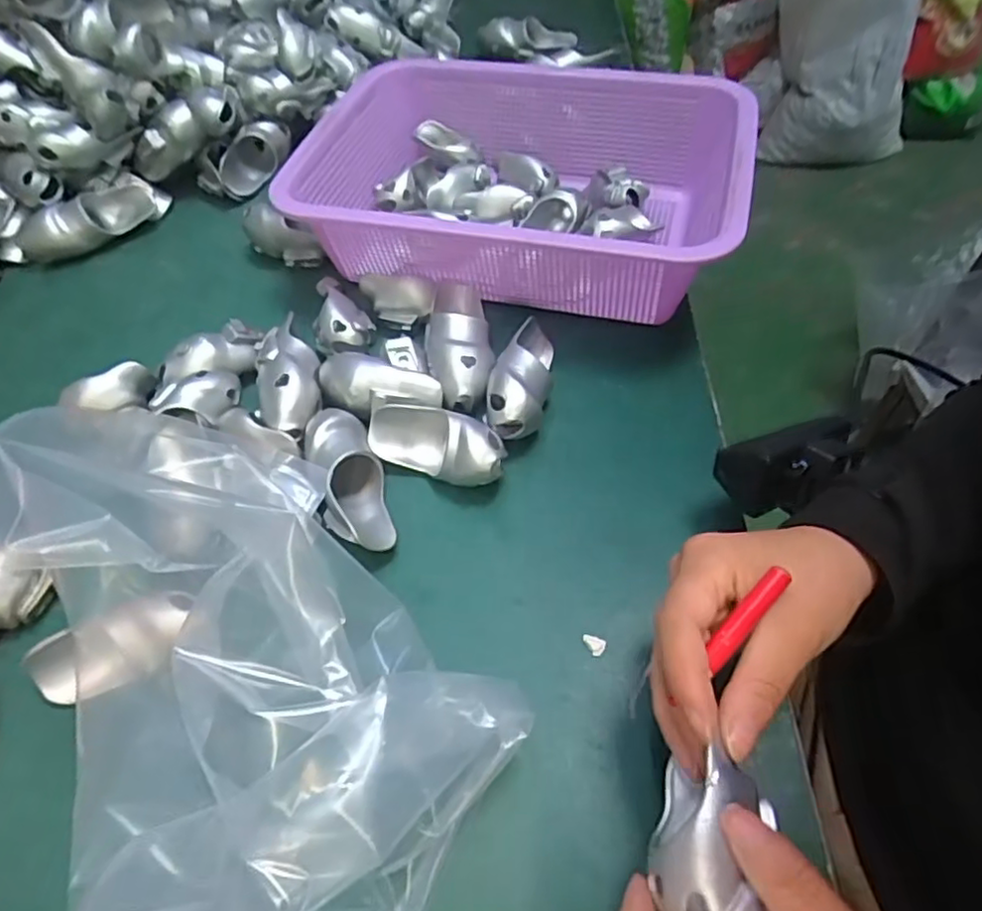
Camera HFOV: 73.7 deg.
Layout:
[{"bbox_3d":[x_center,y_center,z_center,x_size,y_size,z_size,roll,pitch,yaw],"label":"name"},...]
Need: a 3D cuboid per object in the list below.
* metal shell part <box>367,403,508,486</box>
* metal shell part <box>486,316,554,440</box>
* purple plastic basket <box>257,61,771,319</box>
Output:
[{"bbox_3d":[-0.030,-0.004,0.371,0.078,0.034,0.031,14,54,12],"label":"metal shell part"},{"bbox_3d":[0.020,-0.048,0.404,0.034,0.038,0.094,8,53,7],"label":"metal shell part"},{"bbox_3d":[0.020,-0.195,0.482,0.299,0.090,0.222,12,54,11],"label":"purple plastic basket"}]

